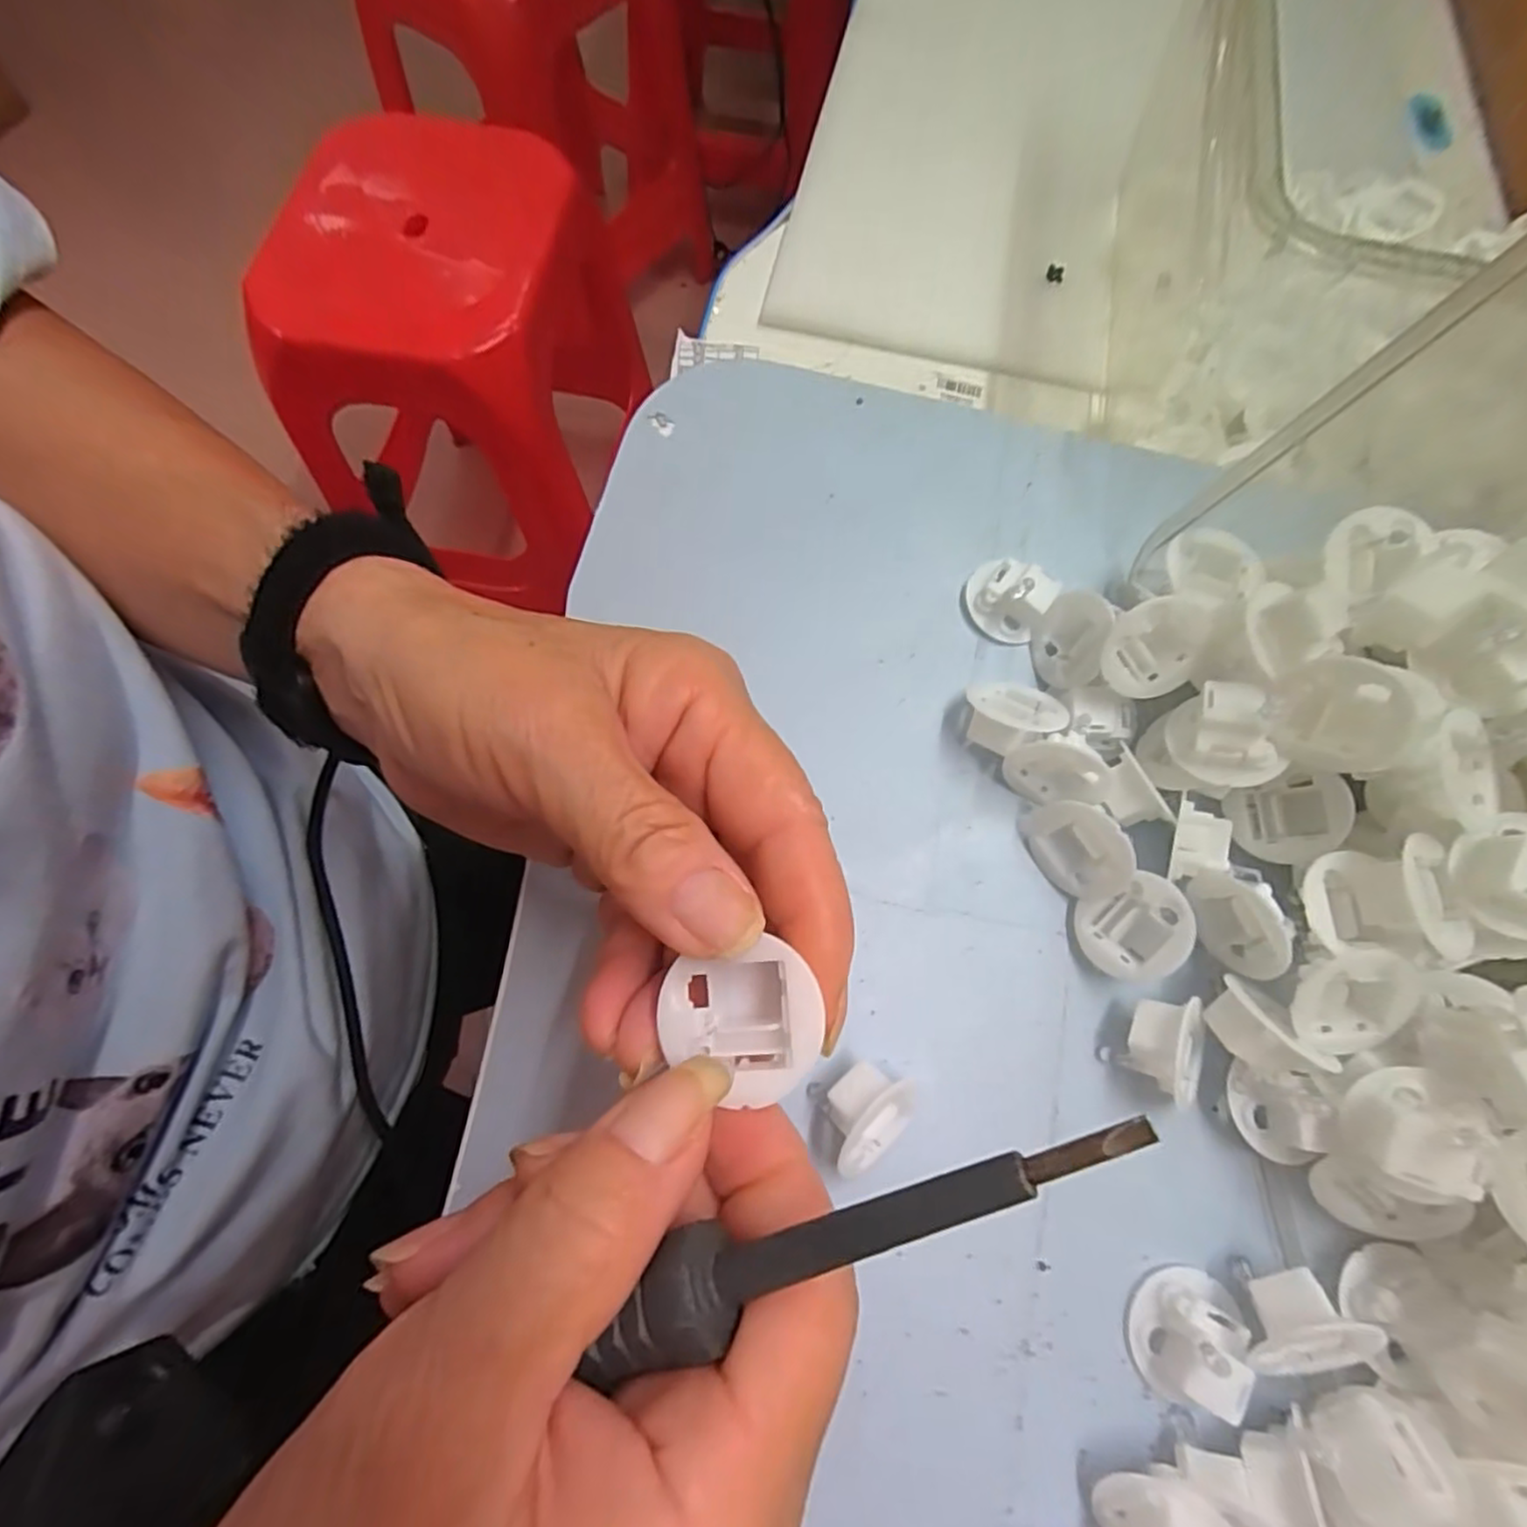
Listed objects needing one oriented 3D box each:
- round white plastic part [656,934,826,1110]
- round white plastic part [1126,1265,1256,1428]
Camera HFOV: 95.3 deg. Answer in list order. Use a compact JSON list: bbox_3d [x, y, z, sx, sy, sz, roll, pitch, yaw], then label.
[{"bbox_3d":[-0.005,0.052,0.136,0.030,0.009,0.027,-8,72,-5],"label":"round white plastic part"},{"bbox_3d":[0.117,0.157,0.190,0.026,0.014,0.032,26,73,6],"label":"round white plastic part"}]

